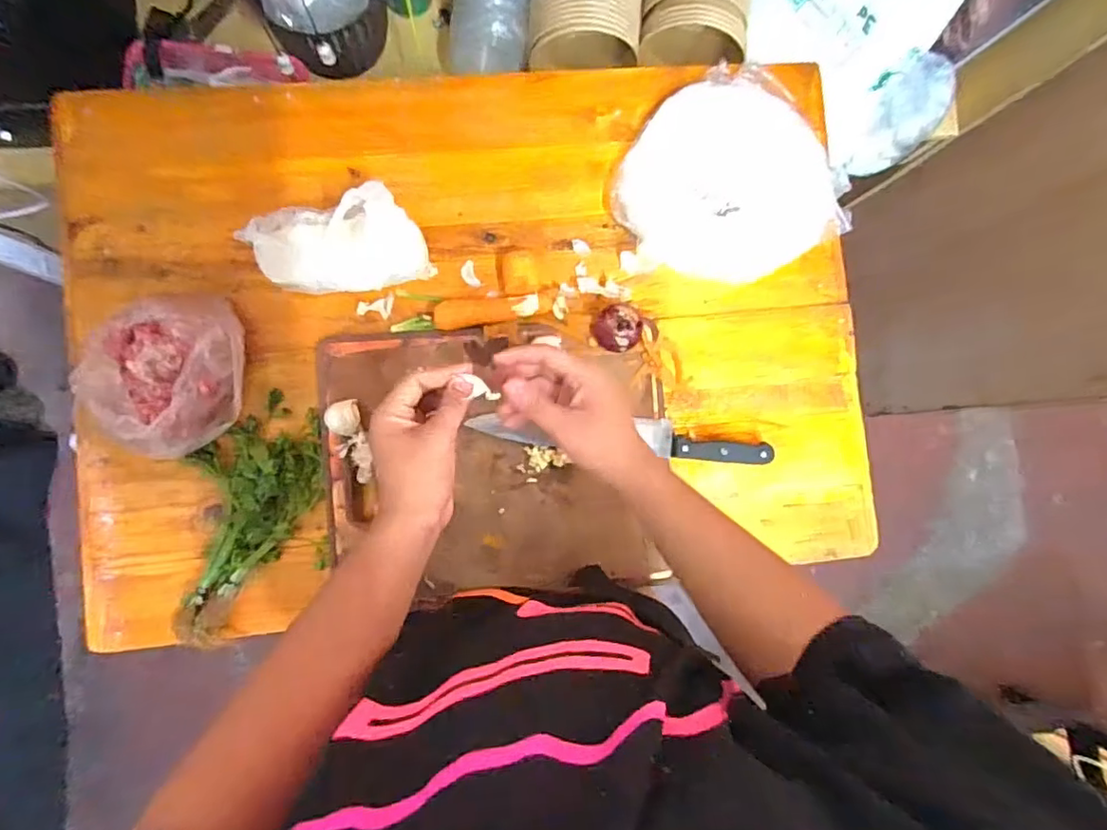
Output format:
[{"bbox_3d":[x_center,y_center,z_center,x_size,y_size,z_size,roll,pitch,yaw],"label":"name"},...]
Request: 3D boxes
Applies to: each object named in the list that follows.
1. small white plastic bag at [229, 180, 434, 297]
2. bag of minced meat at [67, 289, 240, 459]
[{"bbox_3d":[-0.217,-0.168,0.584,0.167,0.079,0.095,-8,88,-6],"label":"small white plastic bag"},{"bbox_3d":[-0.381,-0.039,0.579,0.150,0.052,0.134,-34,91,-6],"label":"bag of minced meat"}]

